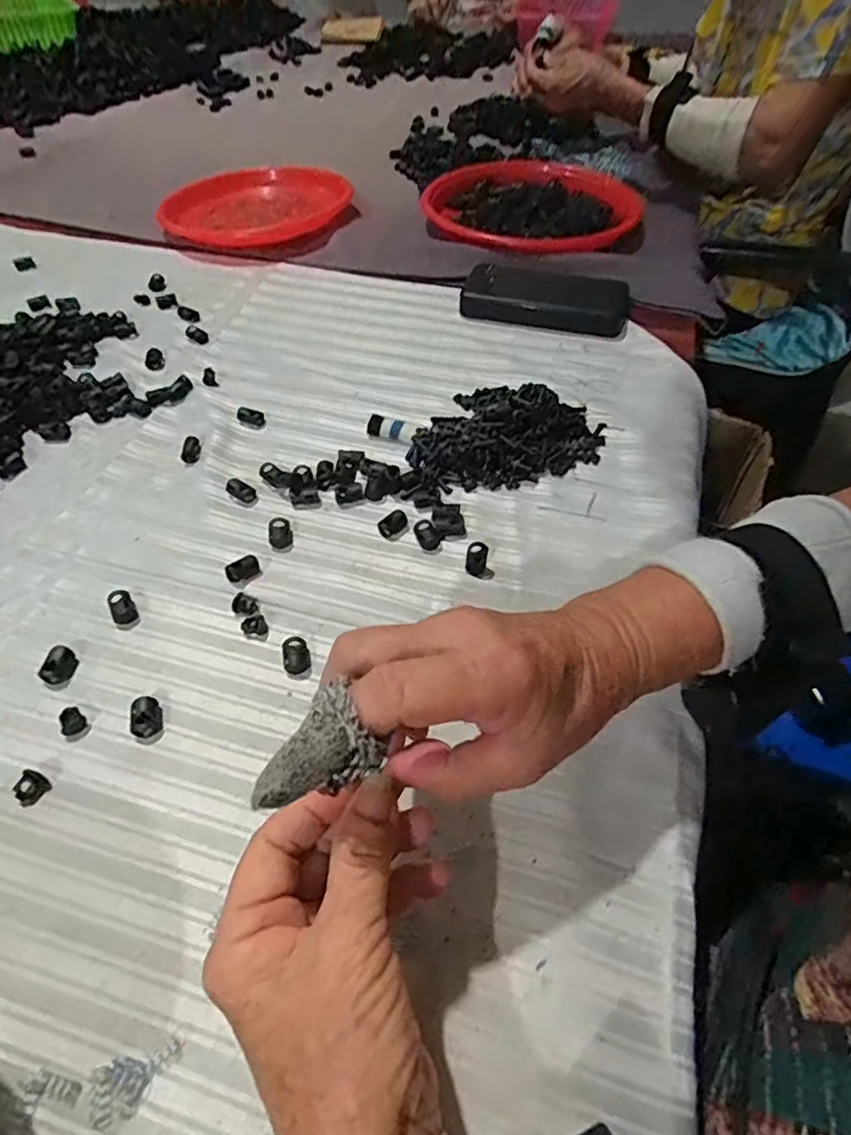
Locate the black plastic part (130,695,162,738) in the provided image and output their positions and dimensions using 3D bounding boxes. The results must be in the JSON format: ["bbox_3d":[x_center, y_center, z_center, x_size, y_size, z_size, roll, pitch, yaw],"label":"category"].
[{"bbox_3d":[-0.149,0.079,0.326,0.014,0.010,0.020,-11,51,-9],"label":"black plastic part"}]

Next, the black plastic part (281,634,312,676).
[{"bbox_3d":[-0.075,0.050,0.354,0.015,0.007,0.022,-16,52,-13],"label":"black plastic part"}]

